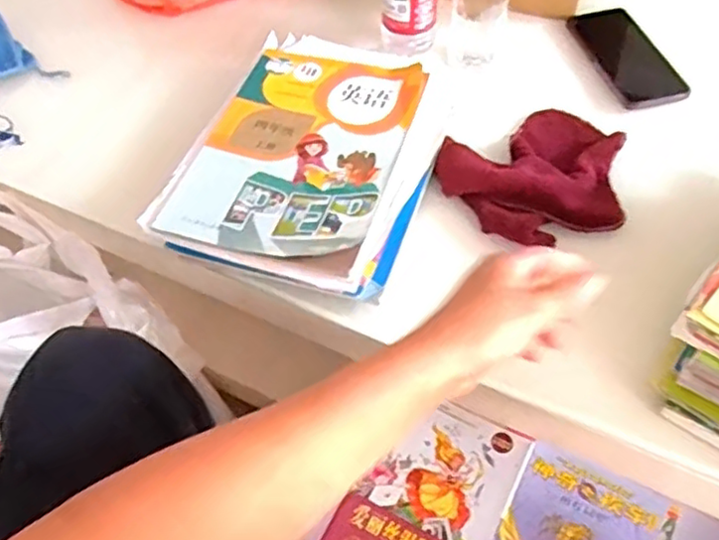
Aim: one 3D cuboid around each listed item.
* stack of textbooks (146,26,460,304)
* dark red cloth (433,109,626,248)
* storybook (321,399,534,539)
[{"bbox_3d":[-0.042,-0.115,0.635,0.217,0.040,0.300,17,58,15],"label":"stack of textbooks"},{"bbox_3d":[0.178,-0.095,0.636,0.175,0.036,0.158,-26,58,-14],"label":"dark red cloth"},{"bbox_3d":[0.072,0.232,0.676,0.144,0.018,0.199,24,60,19],"label":"storybook"}]

